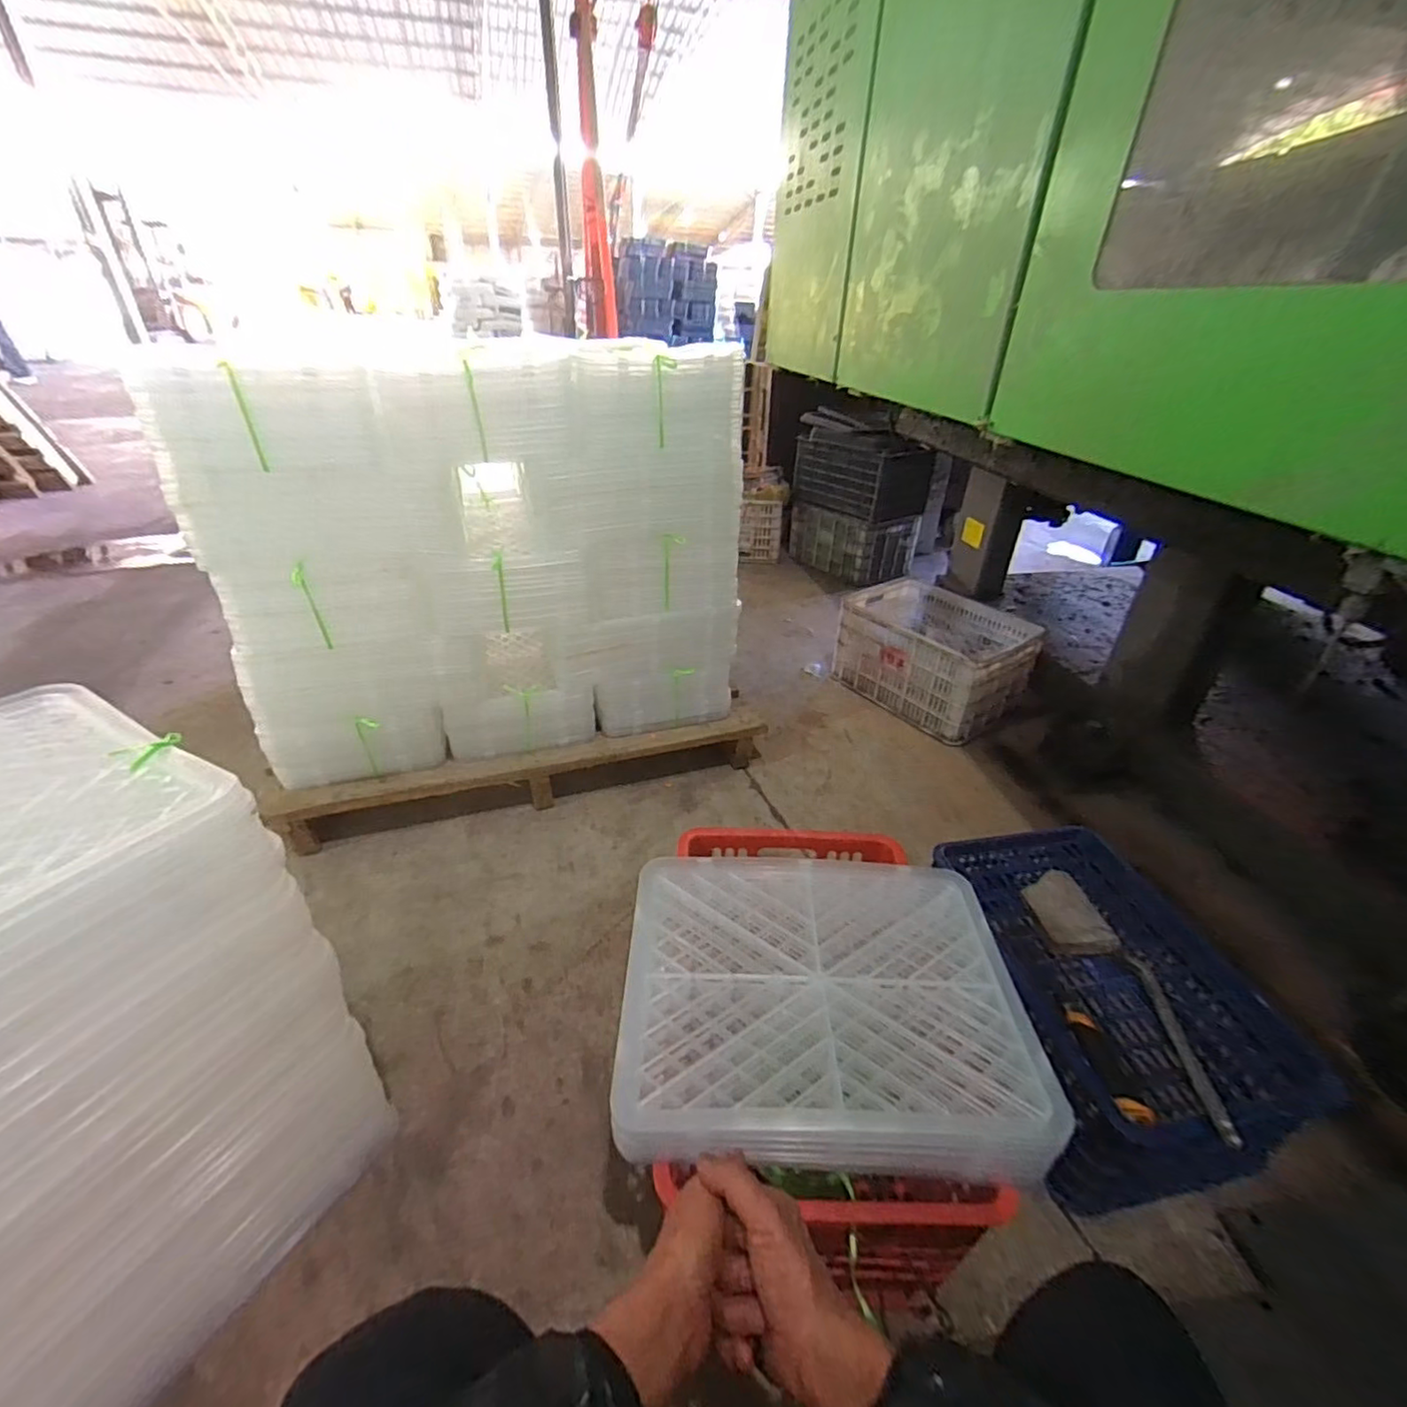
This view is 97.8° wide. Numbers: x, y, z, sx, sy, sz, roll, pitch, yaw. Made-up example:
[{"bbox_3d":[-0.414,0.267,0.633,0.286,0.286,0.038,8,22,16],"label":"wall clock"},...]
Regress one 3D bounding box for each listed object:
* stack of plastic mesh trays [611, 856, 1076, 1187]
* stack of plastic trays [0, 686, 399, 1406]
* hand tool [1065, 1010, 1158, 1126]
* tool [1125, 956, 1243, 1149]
[{"bbox_3d":[0.127,0.317,0.679,0.420,0.063,0.328,2,33,1],"label":"stack of plastic mesh trays"},{"bbox_3d":[-0.634,0.360,0.596,0.325,0.594,0.418,19,37,24],"label":"stack of plastic trays"},{"bbox_3d":[0.529,0.477,0.808,0.037,0.027,0.138,-8,47,-14],"label":"hand tool"},{"bbox_3d":[0.637,0.450,0.823,0.036,0.020,0.282,6,34,7],"label":"tool"}]

